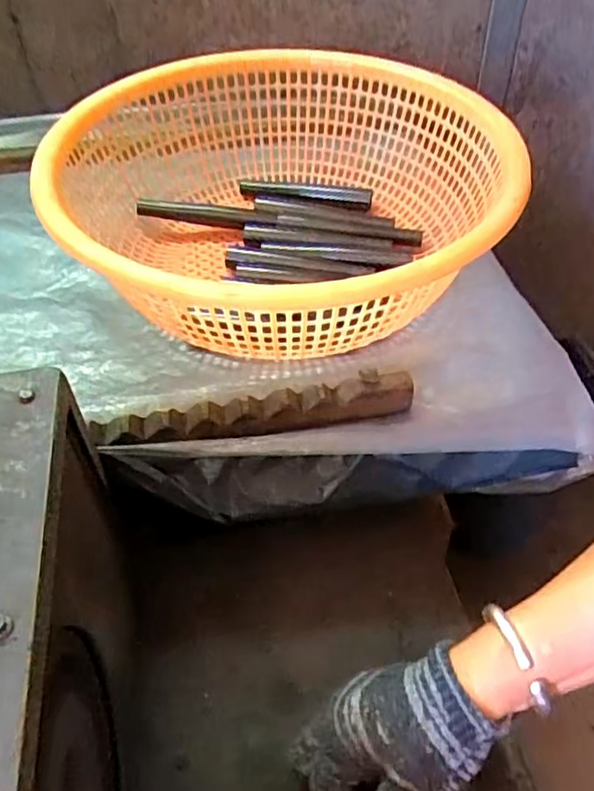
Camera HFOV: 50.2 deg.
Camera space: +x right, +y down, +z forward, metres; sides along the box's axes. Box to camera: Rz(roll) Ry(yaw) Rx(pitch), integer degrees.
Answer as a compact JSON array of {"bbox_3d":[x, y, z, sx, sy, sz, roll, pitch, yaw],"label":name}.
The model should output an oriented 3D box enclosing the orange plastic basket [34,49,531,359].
[{"bbox_3d":[-0.013,-0.177,0.588,0.392,0.129,0.392,17,52,15],"label":"orange plastic basket"}]

